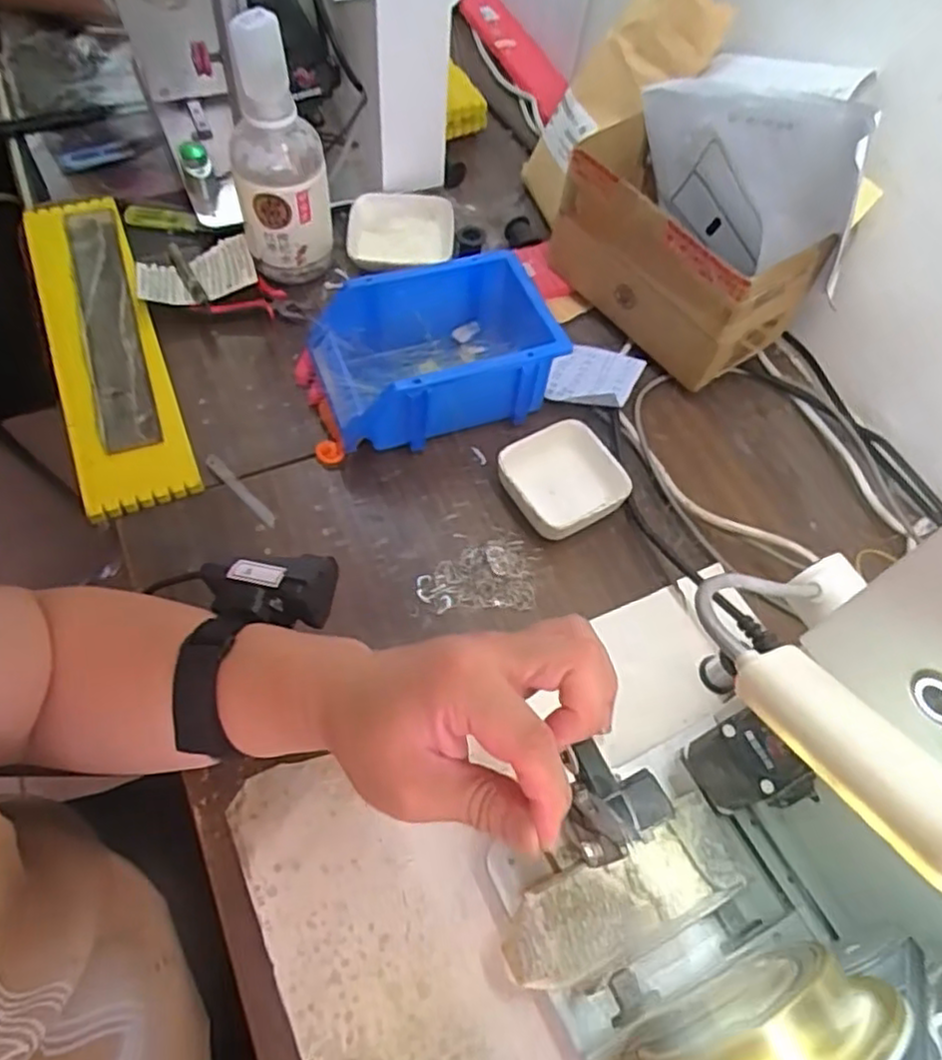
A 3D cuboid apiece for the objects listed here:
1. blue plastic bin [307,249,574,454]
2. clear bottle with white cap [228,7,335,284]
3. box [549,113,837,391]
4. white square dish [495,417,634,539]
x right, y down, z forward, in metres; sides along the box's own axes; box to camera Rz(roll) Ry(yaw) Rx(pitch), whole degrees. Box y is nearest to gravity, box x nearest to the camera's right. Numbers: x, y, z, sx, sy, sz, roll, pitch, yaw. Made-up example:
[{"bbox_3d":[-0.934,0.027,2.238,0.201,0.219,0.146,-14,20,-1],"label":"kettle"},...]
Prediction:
[{"bbox_3d":[-0.023,-0.147,0.589,0.200,0.079,0.130,-15,62,-15],"label":"blue plastic bin"},{"bbox_3d":[-0.161,-0.305,0.598,0.074,0.195,0.081,-14,62,-14],"label":"clear bottle with white cap"},{"bbox_3d":[0.173,-0.234,0.631,0.113,0.133,0.208,-35,69,-23],"label":"box"},{"bbox_3d":[0.072,-0.039,0.558,0.091,0.030,0.083,-24,65,-18],"label":"white square dish"}]

